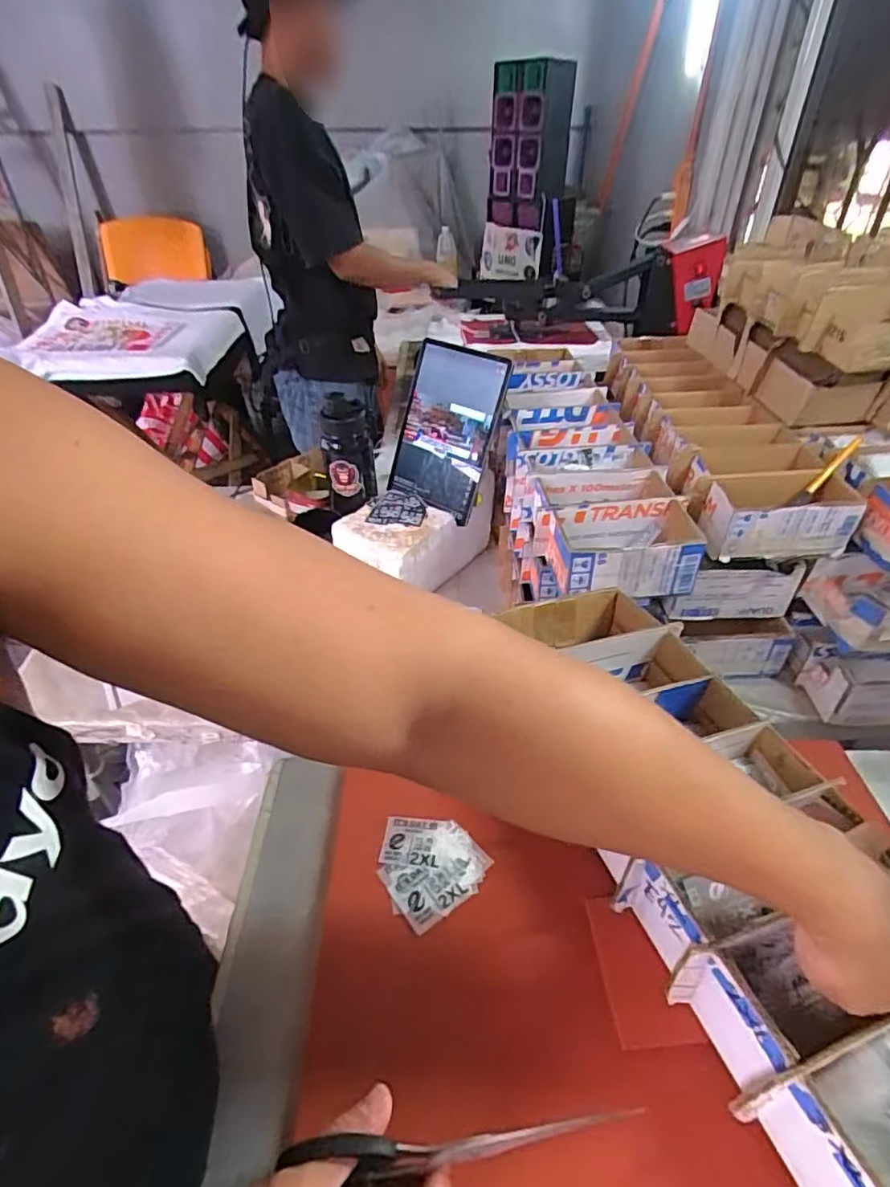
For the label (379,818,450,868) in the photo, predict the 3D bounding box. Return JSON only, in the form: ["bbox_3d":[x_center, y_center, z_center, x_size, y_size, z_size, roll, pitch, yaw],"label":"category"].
[{"bbox_3d":[-0.025,0.201,0.477,0.052,0.004,0.041,4,40,5],"label":"label"}]

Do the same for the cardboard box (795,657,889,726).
[{"bbox_3d":[0.537,0.113,0.710,0.174,0.066,0.069,1,40,2],"label":"cardboard box"}]

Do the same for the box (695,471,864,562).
[{"bbox_3d":[0.406,-0.095,0.717,0.172,0.069,0.083,-1,40,-1],"label":"box"}]

